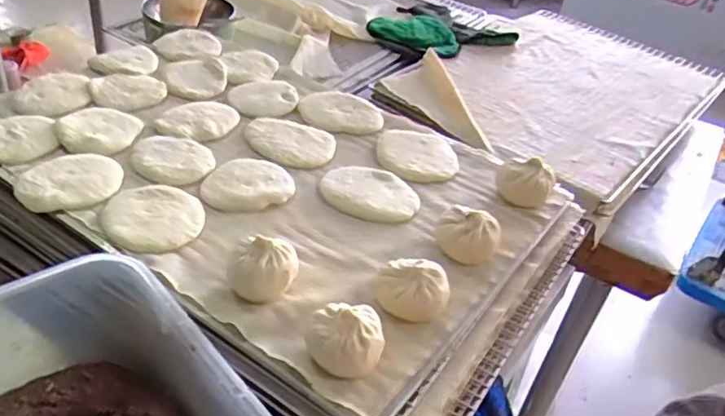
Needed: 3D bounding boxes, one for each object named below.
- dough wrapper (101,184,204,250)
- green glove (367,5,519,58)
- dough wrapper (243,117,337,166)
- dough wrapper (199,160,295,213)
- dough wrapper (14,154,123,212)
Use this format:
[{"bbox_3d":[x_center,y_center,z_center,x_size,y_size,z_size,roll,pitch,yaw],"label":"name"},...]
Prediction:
[{"bbox_3d":[-0.197,0.007,0.583,0.087,0.014,0.089,6,37,-4],"label":"dough wrapper"},{"bbox_3d":[0.139,-0.332,1.148,0.201,0.030,0.229,-26,49,-38],"label":"green glove"},{"bbox_3d":[-0.085,-0.078,0.714,0.108,0.006,0.075,19,38,13],"label":"dough wrapper"},{"bbox_3d":[-0.120,-0.025,0.648,0.091,0.012,0.091,2,40,-2],"label":"dough wrapper"},{"bbox_3d":[-0.288,-0.026,0.615,0.095,0.013,0.095,6,37,-4],"label":"dough wrapper"}]

